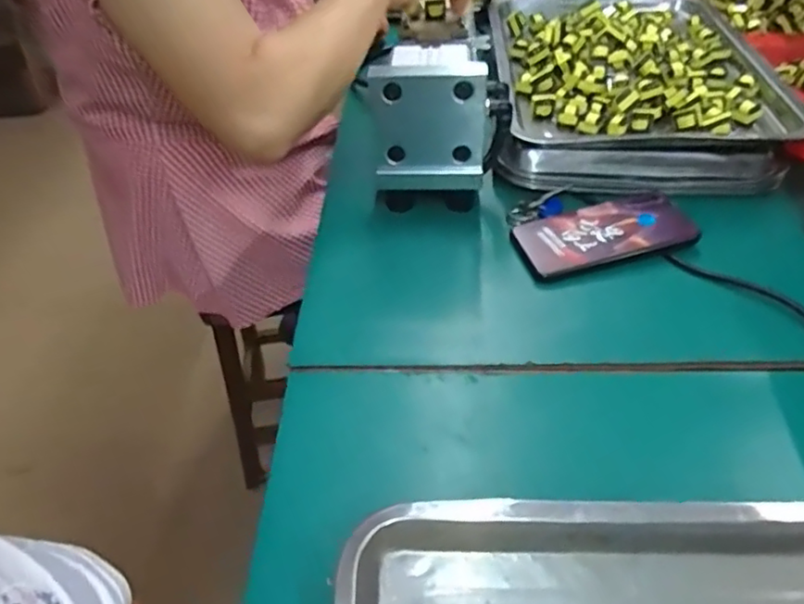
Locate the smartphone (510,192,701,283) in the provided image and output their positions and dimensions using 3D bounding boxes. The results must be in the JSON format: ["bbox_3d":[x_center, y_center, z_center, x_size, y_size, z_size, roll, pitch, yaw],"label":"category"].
[{"bbox_3d":[0.180,-0.062,0.536,0.151,0.011,0.073,-12,47,-2],"label":"smartphone"}]

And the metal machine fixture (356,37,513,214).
[{"bbox_3d":[0.035,-0.161,0.557,0.118,0.138,0.085,4,46,8],"label":"metal machine fixture"}]

